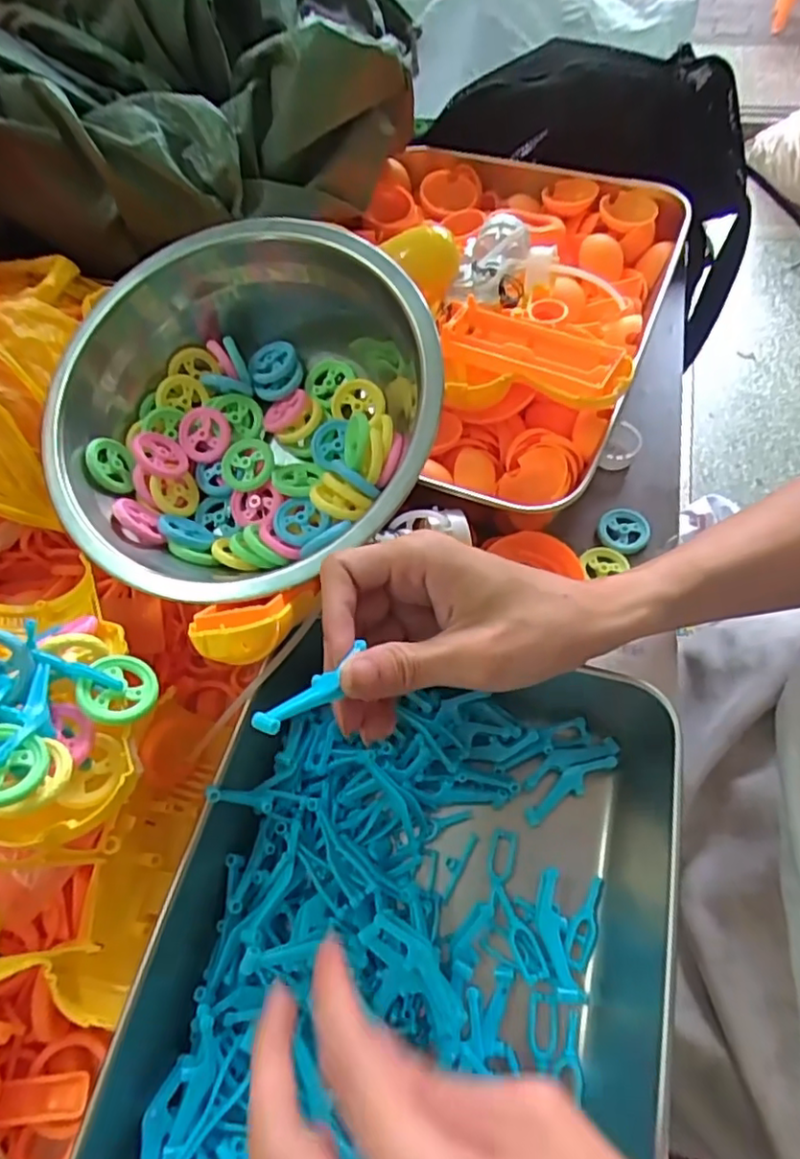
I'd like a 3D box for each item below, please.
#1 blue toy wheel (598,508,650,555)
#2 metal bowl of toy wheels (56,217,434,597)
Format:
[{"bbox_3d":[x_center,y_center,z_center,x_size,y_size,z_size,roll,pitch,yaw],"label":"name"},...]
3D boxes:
[{"bbox_3d":[0.136,-0.030,0.383,0.030,0.004,0.031,-2,61,3],"label":"blue toy wheel"},{"bbox_3d":[-0.079,-0.079,0.320,0.189,0.093,0.189,0,71,-1],"label":"metal bowl of toy wheels"}]

